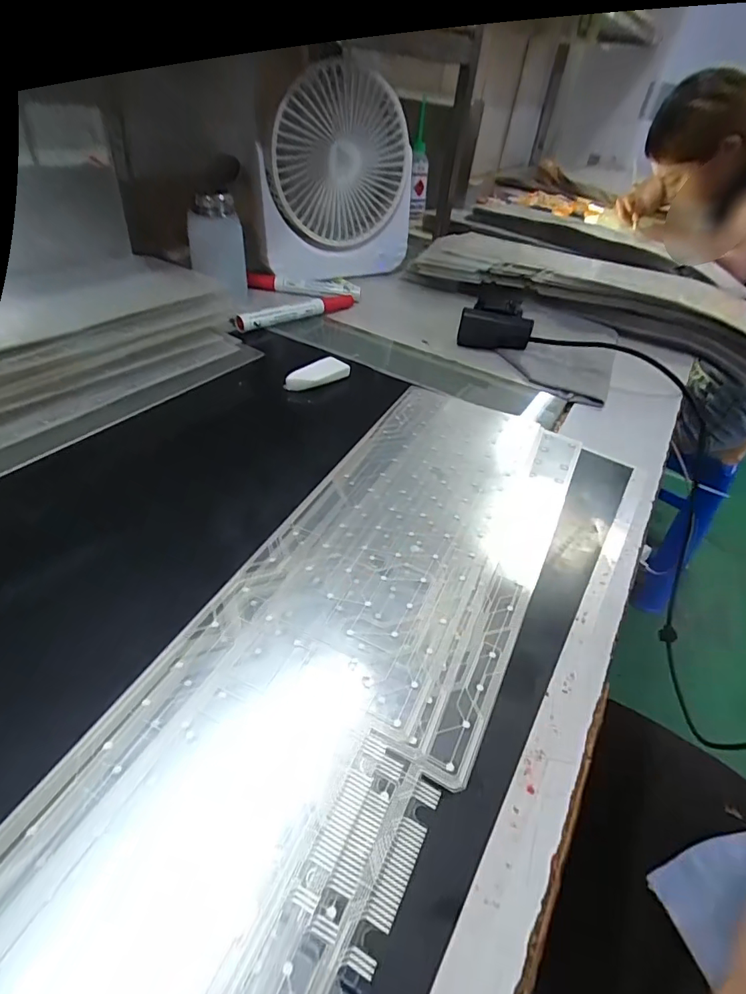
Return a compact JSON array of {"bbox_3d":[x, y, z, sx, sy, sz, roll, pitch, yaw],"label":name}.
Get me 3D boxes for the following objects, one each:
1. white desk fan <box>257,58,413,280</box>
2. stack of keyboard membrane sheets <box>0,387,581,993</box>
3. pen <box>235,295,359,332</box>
[{"bbox_3d":[-0.041,-0.349,0.544,0.182,0.185,0.059,-19,47,-27],"label":"white desk fan"},{"bbox_3d":[0.000,0.048,0.249,0.142,0.005,0.398,23,43,17],"label":"stack of keyboard membrane sheets"},{"bbox_3d":[-0.074,-0.193,0.499,0.015,0.017,0.150,36,48,29],"label":"pen"}]

